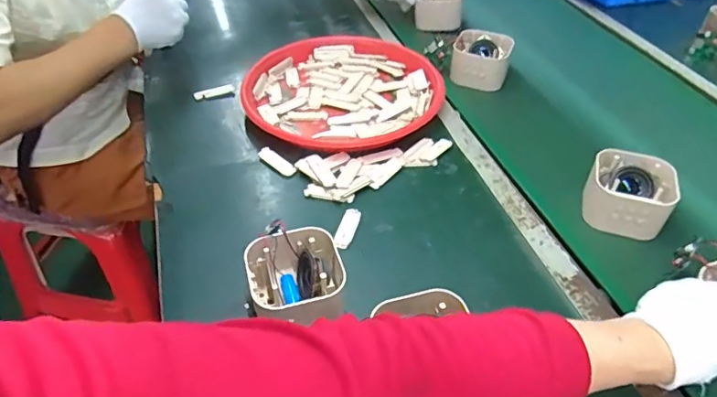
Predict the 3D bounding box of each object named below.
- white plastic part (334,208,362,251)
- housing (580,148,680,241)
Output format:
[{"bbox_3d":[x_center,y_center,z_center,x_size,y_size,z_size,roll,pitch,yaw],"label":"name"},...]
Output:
[{"bbox_3d":[-0.013,0.034,0.600,0.020,0.007,0.062,11,47,13],"label":"white plastic part"},{"bbox_3d":[0.318,-0.006,0.611,0.089,0.056,0.083,22,46,20],"label":"housing"}]

